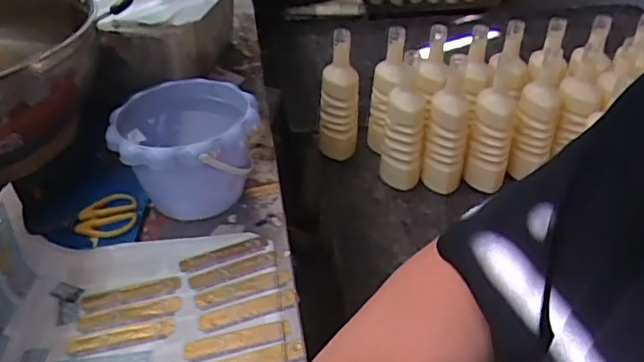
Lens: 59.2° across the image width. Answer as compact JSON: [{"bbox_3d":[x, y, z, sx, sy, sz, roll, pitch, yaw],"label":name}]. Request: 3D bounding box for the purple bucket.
[{"bbox_3d":[-0.142,-0.031,0.617,0.147,0.110,0.152,-2,39,2],"label":"purple bucket"}]

